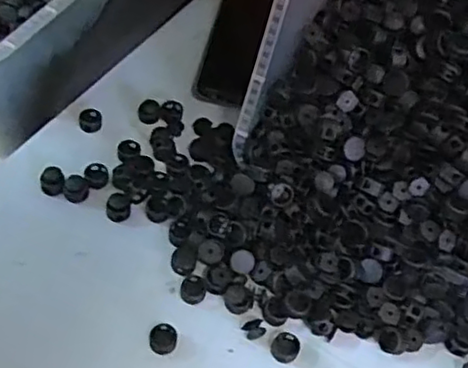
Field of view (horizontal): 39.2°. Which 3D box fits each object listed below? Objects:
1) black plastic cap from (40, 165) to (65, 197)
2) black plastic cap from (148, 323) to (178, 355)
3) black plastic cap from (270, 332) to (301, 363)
[{"bbox_3d":[-0.126,-0.003,0.457,0.016,0.009,0.020,-14,55,-15],"label":"black plastic cap"},{"bbox_3d":[-0.043,0.095,0.402,0.017,0.006,0.019,-6,53,-9],"label":"black plastic cap"},{"bbox_3d":[0.032,0.101,0.407,0.017,0.005,0.019,19,53,10],"label":"black plastic cap"}]

